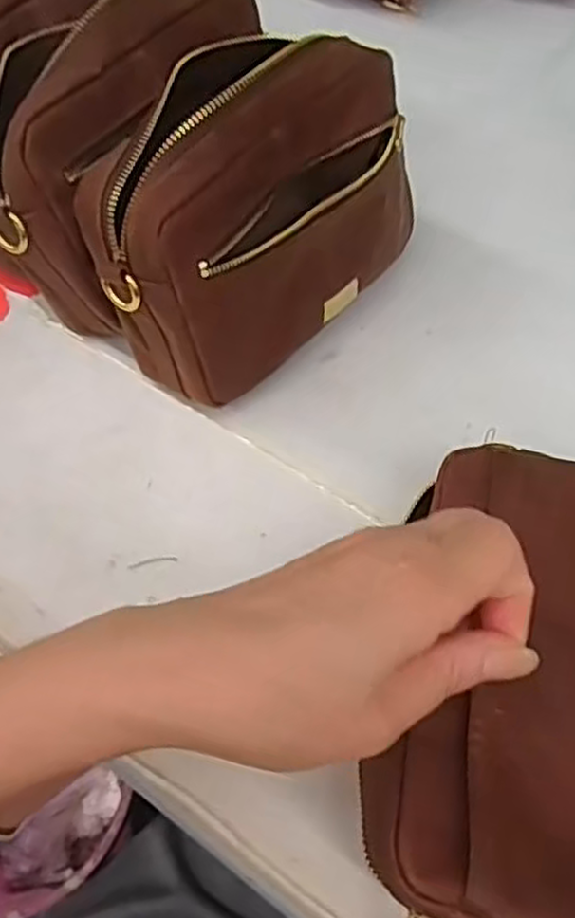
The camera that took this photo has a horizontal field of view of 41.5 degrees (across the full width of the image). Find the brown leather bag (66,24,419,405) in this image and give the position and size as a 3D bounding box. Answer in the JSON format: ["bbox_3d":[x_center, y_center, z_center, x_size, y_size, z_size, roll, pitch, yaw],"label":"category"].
[{"bbox_3d":[-0.015,-0.128,0.403,0.105,0.144,0.186,39,65,20],"label":"brown leather bag"}]

